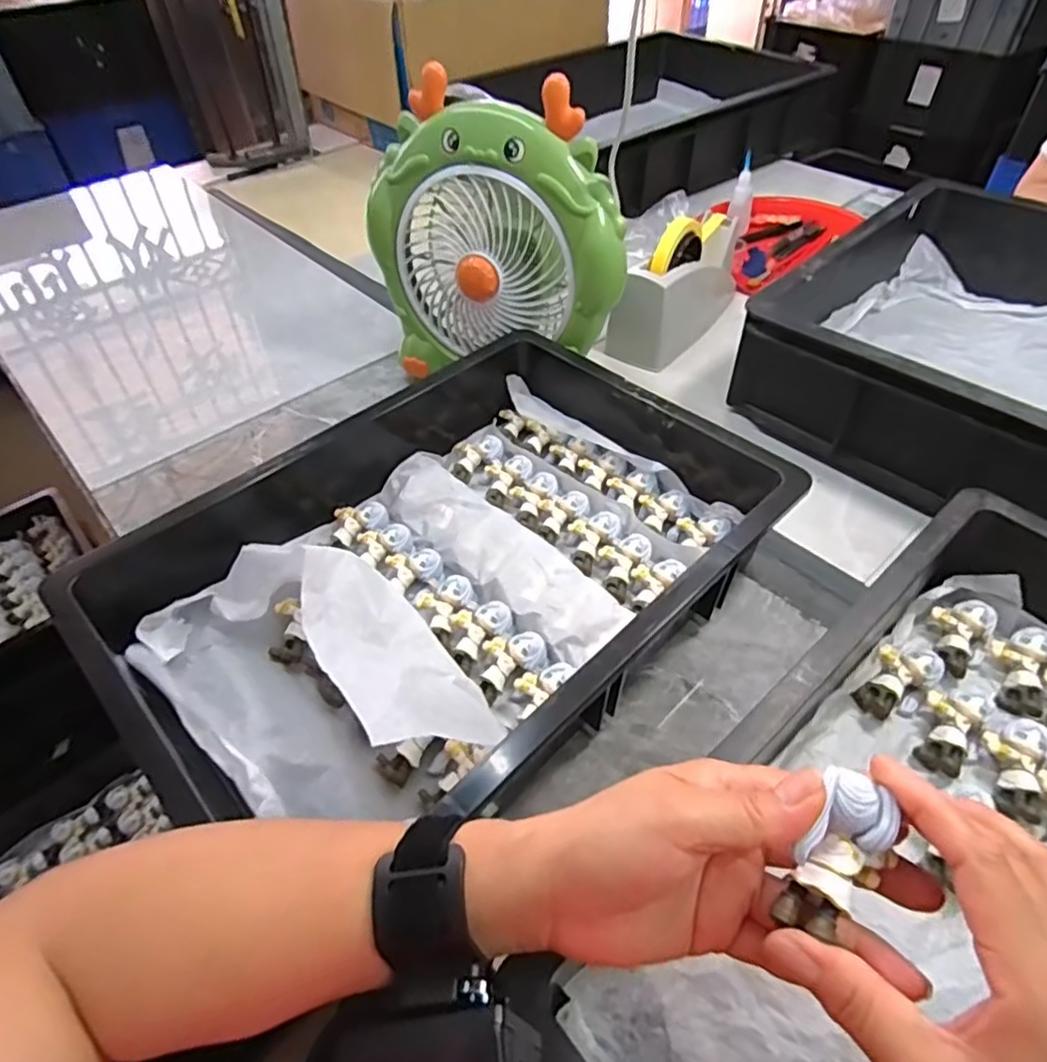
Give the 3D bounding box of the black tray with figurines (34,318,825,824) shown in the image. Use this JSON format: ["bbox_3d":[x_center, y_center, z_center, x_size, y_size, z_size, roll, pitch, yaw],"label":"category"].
[{"bbox_3d":[-0.035,0.002,0.482,0.331,0.086,0.460,33,57,27],"label":"black tray with figurines"}]

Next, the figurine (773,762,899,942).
[{"bbox_3d":[0.117,0.120,0.240,0.028,0.029,0.057,27,81,24],"label":"figurine"}]

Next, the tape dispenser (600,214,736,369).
[{"bbox_3d":[0.179,-0.285,0.729,0.068,0.122,0.205,29,55,26],"label":"tape dispenser"}]

